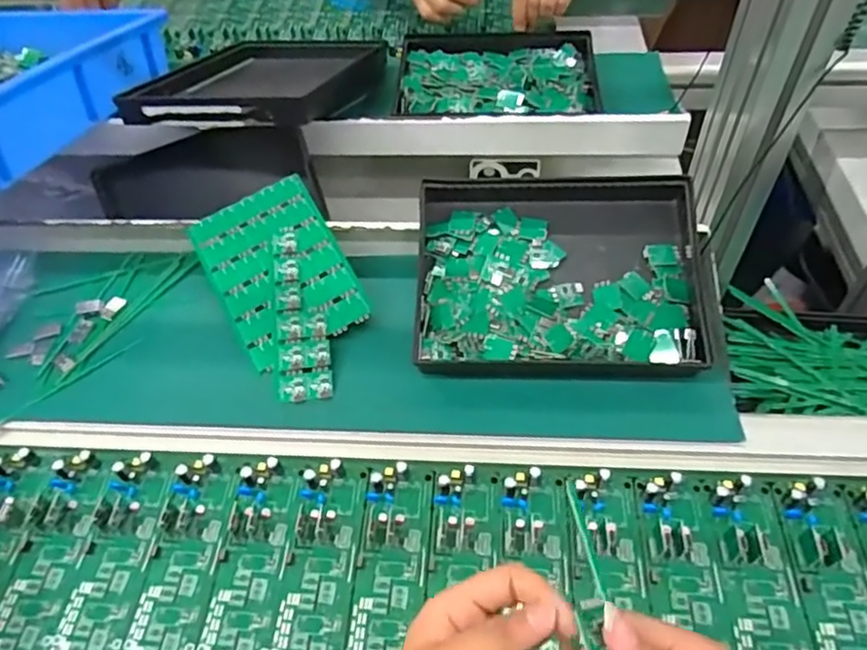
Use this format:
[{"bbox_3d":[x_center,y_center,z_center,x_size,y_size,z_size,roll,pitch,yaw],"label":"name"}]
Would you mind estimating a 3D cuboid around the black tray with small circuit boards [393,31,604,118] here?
[{"bbox_3d":[0.075,-0.291,0.749,0.223,0.029,0.187,-1,53,3],"label":"black tray with small circuit boards"}]

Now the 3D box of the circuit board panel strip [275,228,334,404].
[{"bbox_3d":[-0.117,-0.012,0.549,0.045,0.004,0.162,-12,66,-5],"label":"circuit board panel strip"}]

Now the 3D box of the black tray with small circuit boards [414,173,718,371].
[{"bbox_3d":[0.106,-0.044,0.532,0.235,0.045,0.171,2,63,2],"label":"black tray with small circuit boards"}]

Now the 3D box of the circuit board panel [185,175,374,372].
[{"bbox_3d":[-0.135,-0.050,0.569,0.110,0.006,0.160,-29,69,-9],"label":"circuit board panel"}]

